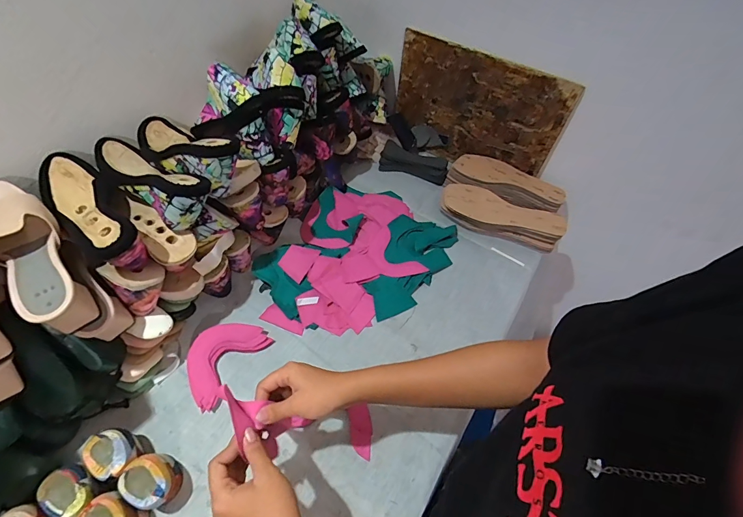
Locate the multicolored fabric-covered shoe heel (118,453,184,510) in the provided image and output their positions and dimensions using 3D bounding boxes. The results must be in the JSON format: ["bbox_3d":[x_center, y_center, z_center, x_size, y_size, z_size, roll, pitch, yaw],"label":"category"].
[{"bbox_3d":[-0.277,0.288,0.479,0.055,0.076,0.055,1,52,-1],"label":"multicolored fabric-covered shoe heel"}]

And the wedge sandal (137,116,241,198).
[{"bbox_3d":[-0.291,-0.177,0.569,0.227,0.074,0.083,36,60,22],"label":"wedge sandal"}]

